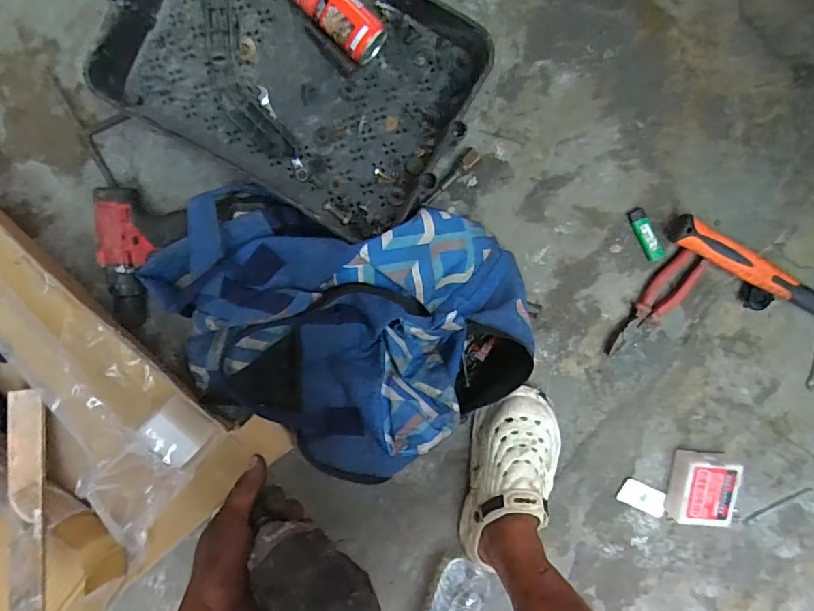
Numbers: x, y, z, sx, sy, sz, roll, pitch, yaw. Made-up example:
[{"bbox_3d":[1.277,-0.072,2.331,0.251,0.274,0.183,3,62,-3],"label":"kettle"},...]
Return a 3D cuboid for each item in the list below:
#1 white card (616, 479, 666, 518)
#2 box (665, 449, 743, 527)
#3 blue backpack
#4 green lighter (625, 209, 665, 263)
[{"bbox_3d":[0.384,0.312,0.779,0.072,0.009,0.043,22,98,-4],"label":"white card"},{"bbox_3d":[0.466,0.286,0.755,0.093,0.043,0.108,1,99,-1],"label":"box"},{"bbox_3d":[-0.070,0.035,0.654,0.448,0.150,0.345,11,105,-2],"label":"blue backpack"},{"bbox_3d":[0.350,-0.104,0.705,0.024,0.013,0.083,-29,99,4],"label":"green lighter"}]

